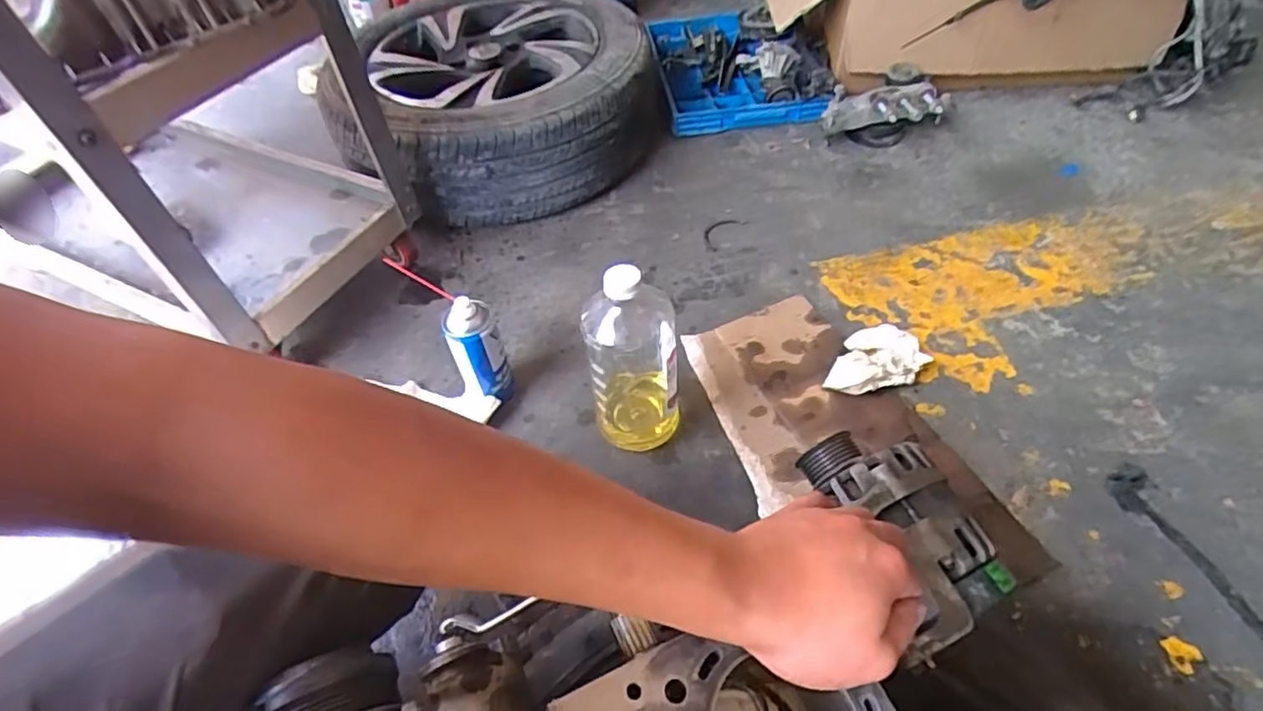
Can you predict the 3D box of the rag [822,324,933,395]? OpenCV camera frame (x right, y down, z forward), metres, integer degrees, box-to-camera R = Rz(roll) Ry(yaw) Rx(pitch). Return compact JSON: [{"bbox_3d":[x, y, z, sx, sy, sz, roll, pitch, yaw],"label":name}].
[{"bbox_3d":[0.343,0.011,0.885,0.100,0.023,0.156,33,61,27],"label":"rag"}]

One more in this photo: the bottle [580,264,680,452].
[{"bbox_3d":[0.000,0.003,0.773,0.111,0.260,0.103,-6,51,0],"label":"bottle"}]

